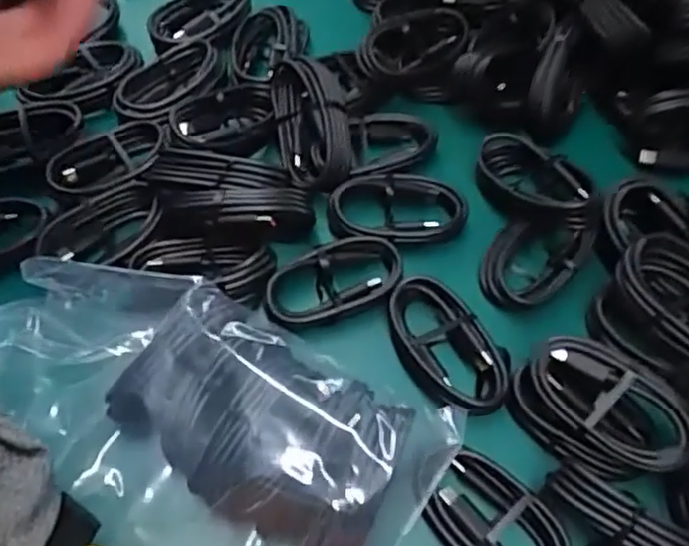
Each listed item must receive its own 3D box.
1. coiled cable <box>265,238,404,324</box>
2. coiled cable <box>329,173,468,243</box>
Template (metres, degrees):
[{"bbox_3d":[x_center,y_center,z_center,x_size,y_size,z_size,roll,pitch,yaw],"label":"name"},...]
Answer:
[{"bbox_3d":[-0.005,0.003,0.348,0.072,0.020,0.035,-20,64,-11],"label":"coiled cable"},{"bbox_3d":[0.029,-0.035,0.370,0.074,0.018,0.040,5,62,2],"label":"coiled cable"}]

